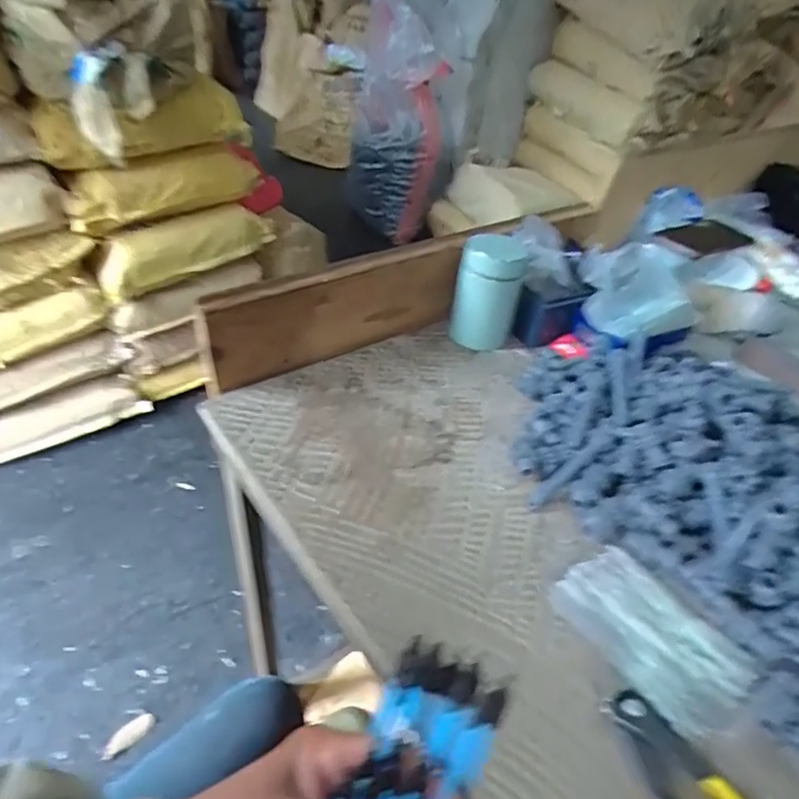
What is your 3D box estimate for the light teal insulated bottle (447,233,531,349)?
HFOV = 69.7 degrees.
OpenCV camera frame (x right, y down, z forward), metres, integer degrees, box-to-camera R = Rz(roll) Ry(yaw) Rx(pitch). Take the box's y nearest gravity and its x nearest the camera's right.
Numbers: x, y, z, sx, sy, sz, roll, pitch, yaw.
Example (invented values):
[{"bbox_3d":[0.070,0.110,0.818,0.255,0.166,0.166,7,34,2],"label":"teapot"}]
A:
[{"bbox_3d":[0.098,-0.123,0.636,0.069,0.111,0.079,10,41,5],"label":"light teal insulated bottle"}]

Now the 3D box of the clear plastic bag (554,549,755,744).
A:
[{"bbox_3d":[0.169,0.159,0.391,0.082,0.006,0.124,-26,50,-32],"label":"clear plastic bag"}]

